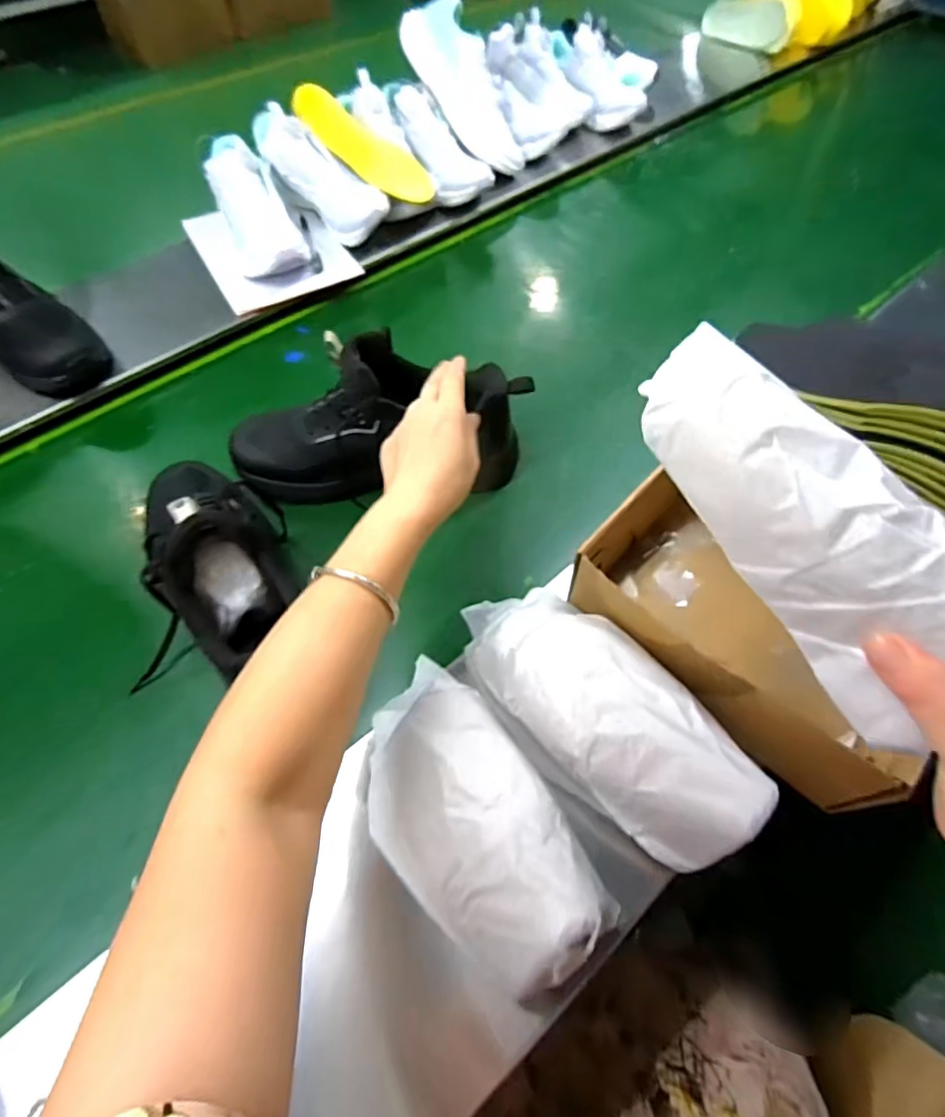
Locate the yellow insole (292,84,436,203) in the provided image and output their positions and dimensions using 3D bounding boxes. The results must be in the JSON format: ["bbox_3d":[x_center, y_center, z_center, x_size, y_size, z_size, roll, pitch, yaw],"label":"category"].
[{"bbox_3d":[-0.162,-0.605,0.819,0.234,0.024,0.074,36,63,-7],"label":"yellow insole"}]

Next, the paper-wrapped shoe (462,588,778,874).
[{"bbox_3d":[0.088,0.113,0.428,0.101,0.091,0.268,-36,52,-19],"label":"paper-wrapped shoe"}]

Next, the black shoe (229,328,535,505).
[{"bbox_3d":[-0.100,-0.143,0.596,0.317,0.164,0.113,-5,59,-3],"label":"black shoe"}]

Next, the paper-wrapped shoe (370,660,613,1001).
[{"bbox_3d":[-0.010,0.173,0.386,0.114,0.098,0.216,-29,63,-16],"label":"paper-wrapped shoe"}]

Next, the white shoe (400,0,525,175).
[{"bbox_3d":[-0.006,-0.710,0.852,0.088,0.250,0.081,-6,45,49],"label":"white shoe"}]

